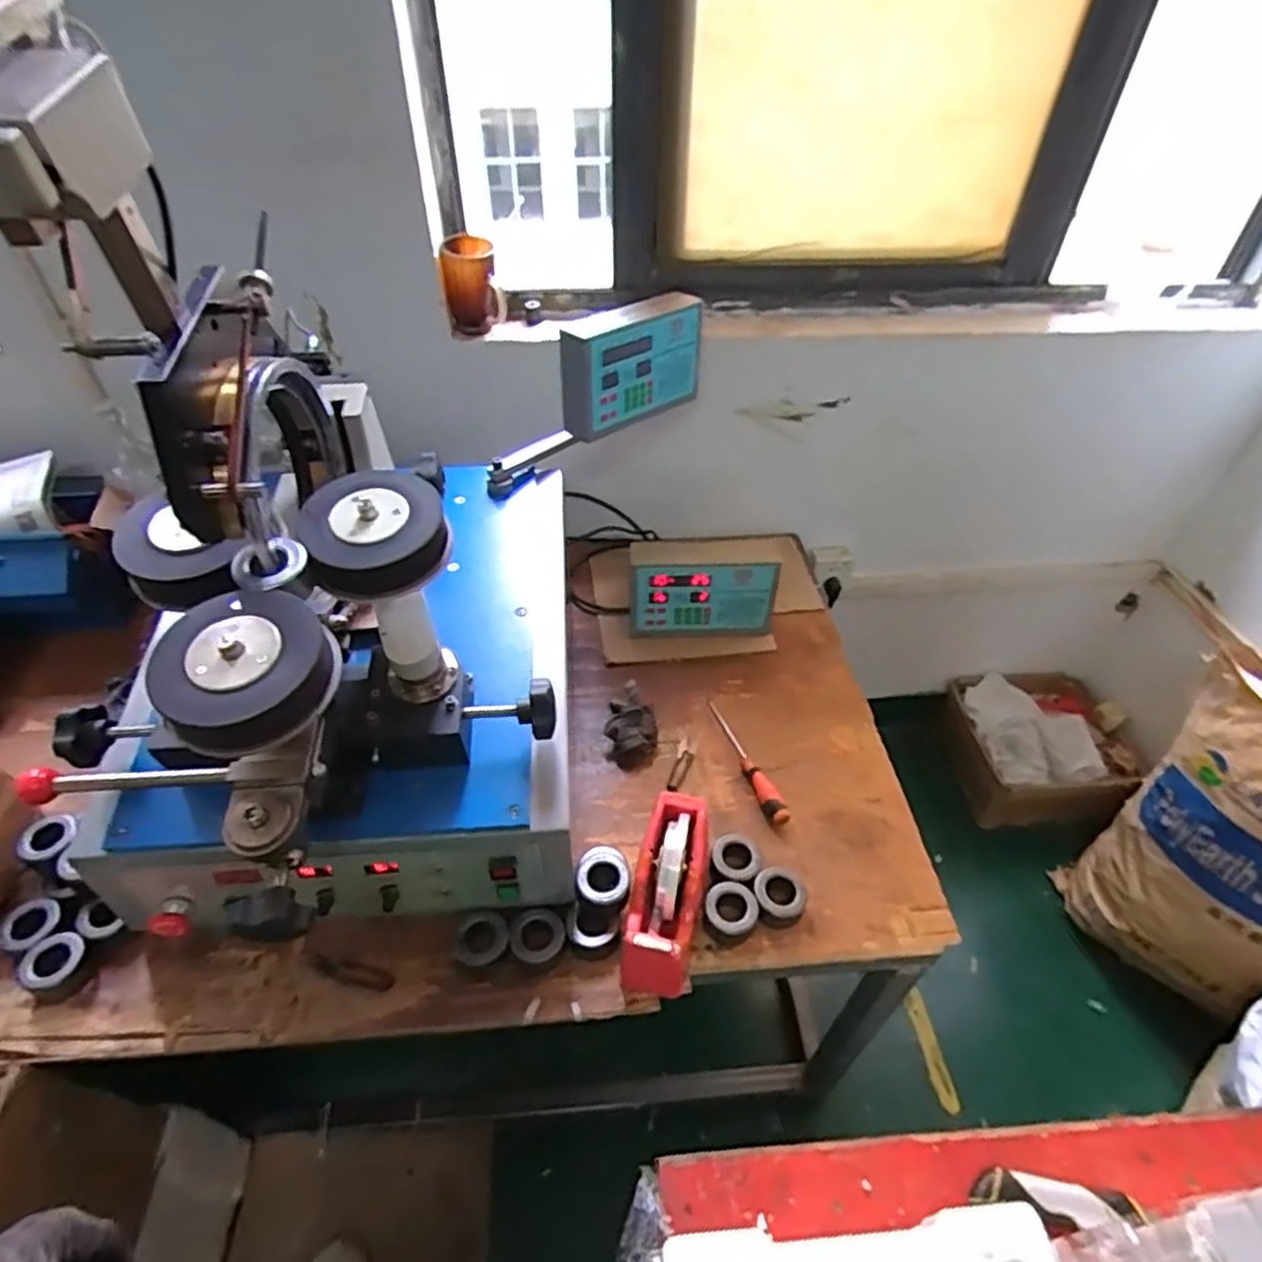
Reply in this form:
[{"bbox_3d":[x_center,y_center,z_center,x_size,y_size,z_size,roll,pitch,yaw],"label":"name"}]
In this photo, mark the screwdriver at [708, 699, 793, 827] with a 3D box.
[{"bbox_3d":[0.154,0.172,0.996,0.026,0.033,0.221,-15,47,-16],"label":"screwdriver"}]

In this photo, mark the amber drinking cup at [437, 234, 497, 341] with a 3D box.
[{"bbox_3d":[-0.239,-0.499,1.068,0.076,0.134,0.078,-8,45,-9],"label":"amber drinking cup"}]

